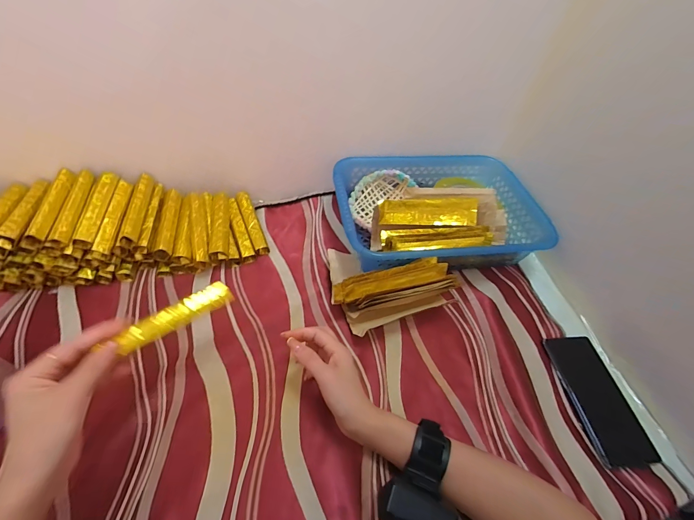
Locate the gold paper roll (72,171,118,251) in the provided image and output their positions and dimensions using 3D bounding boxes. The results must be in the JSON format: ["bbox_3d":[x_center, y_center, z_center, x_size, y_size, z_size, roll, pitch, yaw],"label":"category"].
[{"bbox_3d":[-0.363,-0.077,0.475,0.023,0.022,0.128,-1,51,-6],"label":"gold paper roll"}]

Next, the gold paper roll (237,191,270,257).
[{"bbox_3d":[-0.166,-0.065,0.573,0.022,0.026,0.132,-18,55,-18],"label":"gold paper roll"}]

